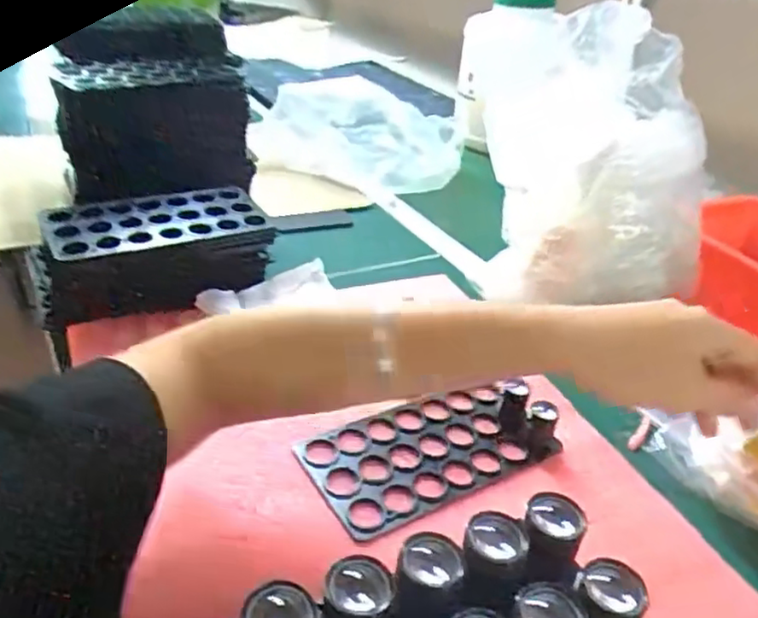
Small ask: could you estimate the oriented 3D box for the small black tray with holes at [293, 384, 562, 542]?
[{"bbox_3d":[0.038,0.107,0.500,0.183,0.015,0.098,-12,36,-29],"label":"small black tray with holes"}]

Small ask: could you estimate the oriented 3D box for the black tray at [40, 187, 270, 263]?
[{"bbox_3d":[-0.207,-0.084,0.610,0.189,0.018,0.093,-13,37,-30],"label":"black tray"}]

